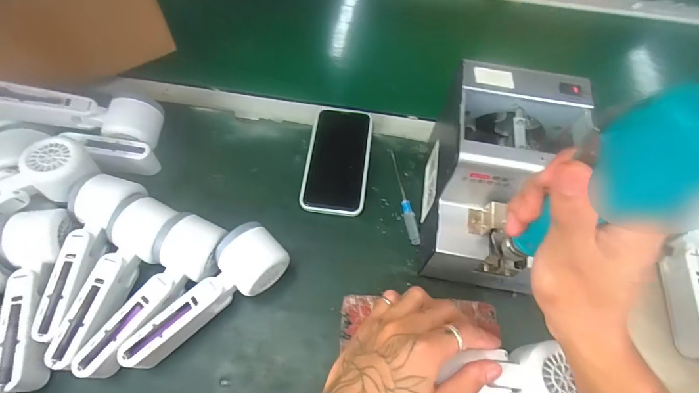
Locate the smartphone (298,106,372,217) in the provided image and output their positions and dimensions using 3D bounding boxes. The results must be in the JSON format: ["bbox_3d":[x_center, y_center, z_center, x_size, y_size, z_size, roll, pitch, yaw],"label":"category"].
[{"bbox_3d":[-0.014,-0.047,0.469,0.075,0.015,0.146,7,63,1],"label":"smartphone"}]

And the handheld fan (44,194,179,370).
[{"bbox_3d":[-0.219,0.080,0.366,0.061,0.050,0.164,13,62,4],"label":"handheld fan"}]

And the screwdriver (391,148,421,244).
[{"bbox_3d":[0.064,-0.001,0.455,0.013,0.007,0.124,-9,64,-7],"label":"screwdriver"}]

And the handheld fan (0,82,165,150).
[{"bbox_3d":[-0.303,-0.091,0.427,0.168,0.050,0.056,6,61,-22],"label":"handheld fan"}]

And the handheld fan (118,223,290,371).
[{"bbox_3d":[-0.135,0.096,0.365,0.165,0.055,0.055,-40,71,-21],"label":"handheld fan"}]

